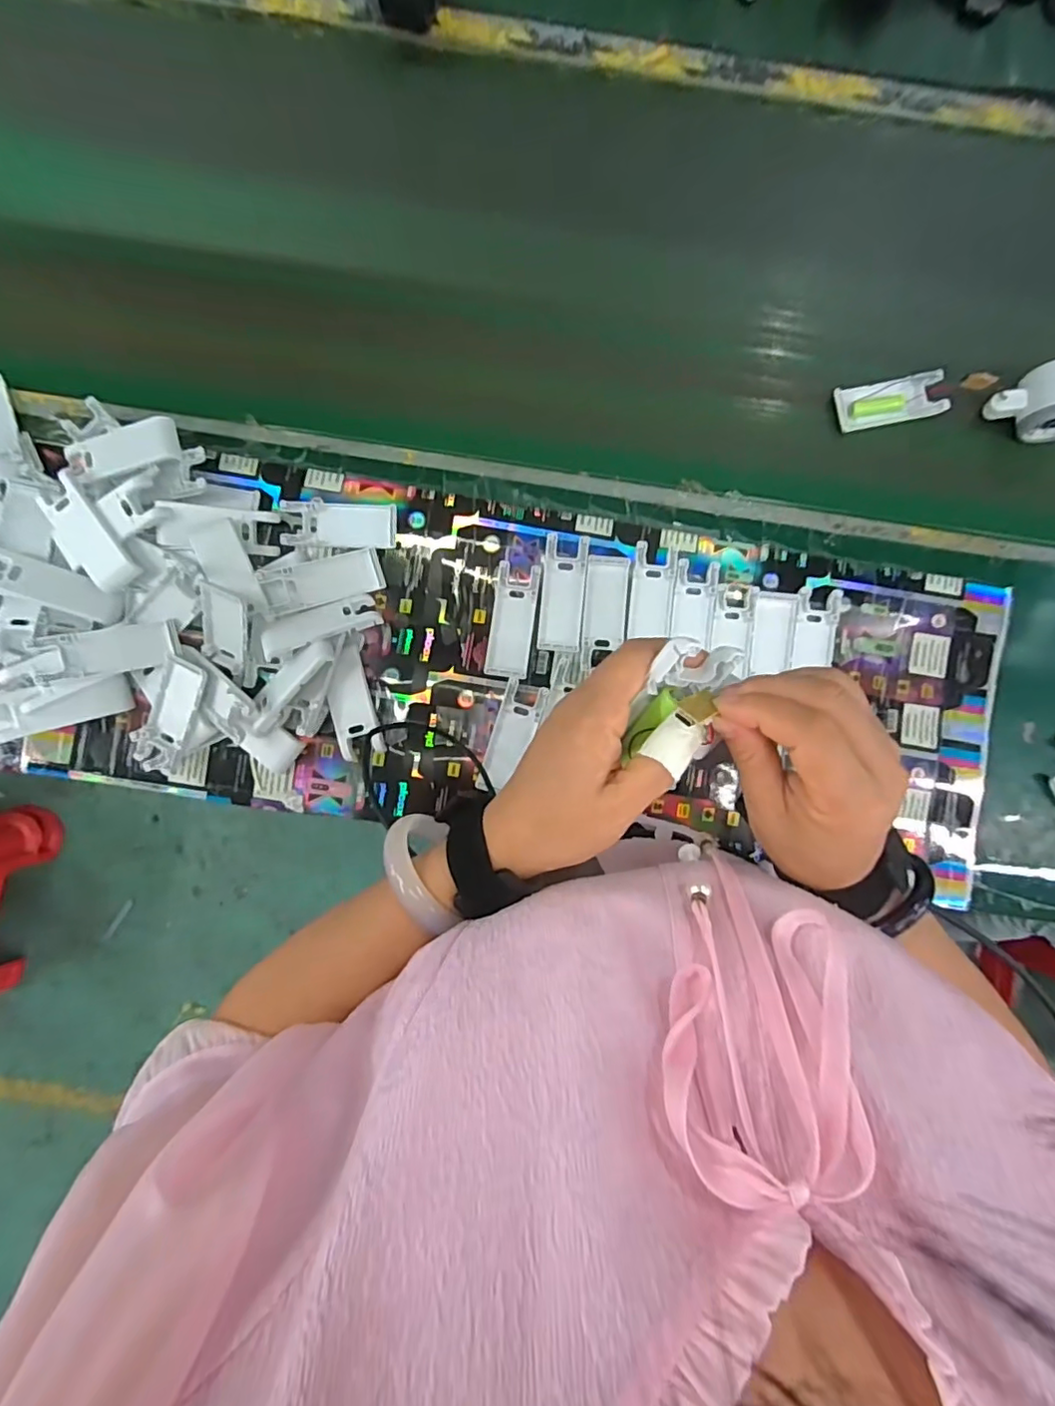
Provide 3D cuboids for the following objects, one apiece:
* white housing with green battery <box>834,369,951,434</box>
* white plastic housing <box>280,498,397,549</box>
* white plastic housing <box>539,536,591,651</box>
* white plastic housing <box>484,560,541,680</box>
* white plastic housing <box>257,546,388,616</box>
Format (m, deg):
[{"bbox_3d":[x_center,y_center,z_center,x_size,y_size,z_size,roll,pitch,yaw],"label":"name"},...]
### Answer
[{"bbox_3d":[0.351,-0.293,0.558,0.103,0.016,0.042,-12,88,-2],"label":"white housing with green battery"},{"bbox_3d":[-0.173,-0.165,0.532,0.103,0.010,0.040,3,88,-1],"label":"white plastic housing"},{"bbox_3d":[0.033,-0.101,0.534,0.038,0.009,0.104,6,88,-1],"label":"white plastic housing"},{"bbox_3d":[-0.013,-0.076,0.538,0.041,0.006,0.104,8,88,-1],"label":"white plastic housing"},{"bbox_3d":[-0.184,-0.111,0.521,0.103,0.019,0.038,-18,88,-17],"label":"white plastic housing"}]

